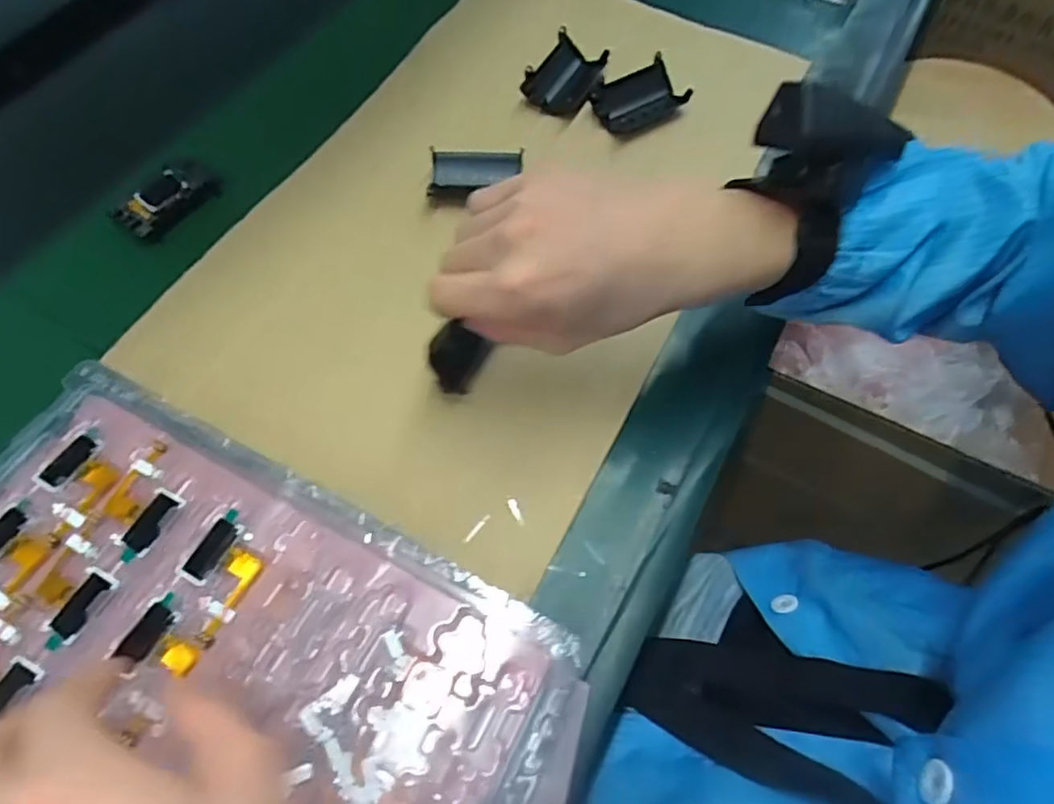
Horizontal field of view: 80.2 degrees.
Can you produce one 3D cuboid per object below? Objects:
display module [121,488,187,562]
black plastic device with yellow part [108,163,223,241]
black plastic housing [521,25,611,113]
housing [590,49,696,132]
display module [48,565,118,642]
[{"bbox_3d":[-0.187,0.061,0.311,0.016,0.004,0.037,23,65,9],"label":"display module"},{"bbox_3d":[-0.259,-0.145,0.450,0.026,0.027,0.069,35,67,17],"label":"black plastic device with yellow part"},{"bbox_3d":[0.032,-0.262,0.499,0.046,0.021,0.069,23,64,12],"label":"black plastic housing"},{"bbox_3d":[0.087,-0.239,0.492,0.070,0.021,0.047,-24,64,-12],"label":"housing"},{"bbox_3d":[-0.208,0.094,0.292,0.016,0.004,0.031,25,65,10],"label":"display module"}]

